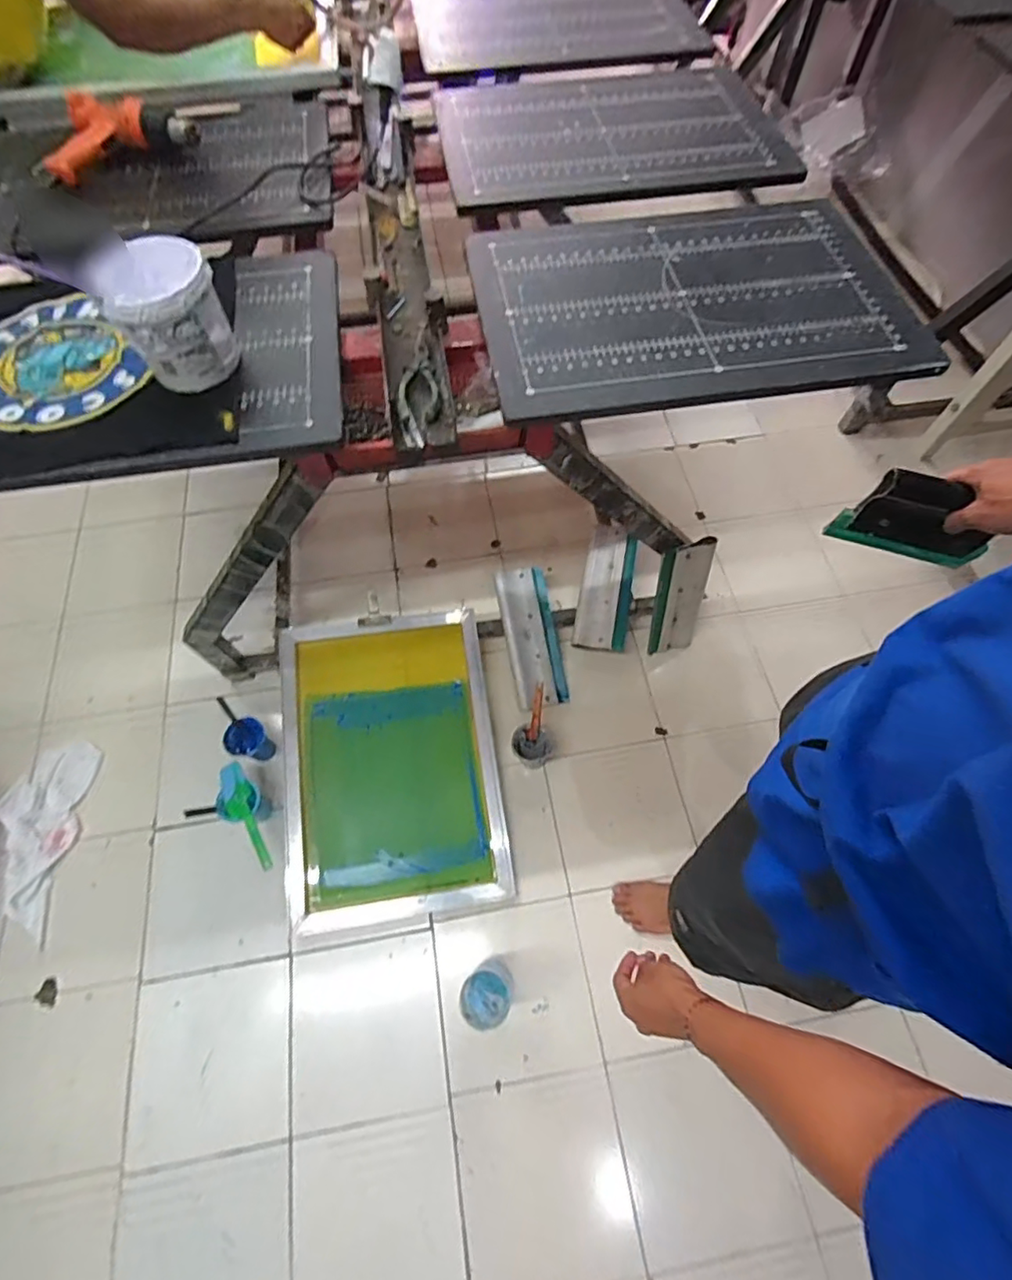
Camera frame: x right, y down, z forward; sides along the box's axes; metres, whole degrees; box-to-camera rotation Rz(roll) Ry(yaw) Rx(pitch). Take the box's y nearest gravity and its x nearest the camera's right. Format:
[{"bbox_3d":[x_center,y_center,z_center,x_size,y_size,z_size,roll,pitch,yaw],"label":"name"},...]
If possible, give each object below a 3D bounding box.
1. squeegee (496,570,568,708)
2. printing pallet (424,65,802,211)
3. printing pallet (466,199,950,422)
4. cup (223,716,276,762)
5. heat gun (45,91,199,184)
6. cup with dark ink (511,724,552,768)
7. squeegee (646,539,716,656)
[{"bbox_3d":[0.066,-0.004,1.437,0.134,0.052,0.341,-10,87,-7],"label":"squeegee"},{"bbox_3d":[0.174,-0.931,1.022,0.575,0.023,0.445,-9,63,-5],"label":"printing pallet"},{"bbox_3d":[0.268,-0.504,0.828,0.606,0.015,0.422,-8,62,-4],"label":"printing pallet"},{"bbox_3d":[-0.596,0.230,1.313,0.074,0.115,0.075,1,65,-2],"label":"cup"},{"bbox_3d":[-0.659,-0.863,0.967,0.253,0.075,0.151,-24,66,-11],"label":"heat gun"},{"bbox_3d":[0.061,0.252,1.322,0.098,0.117,0.079,2,65,-1],"label":"cup with dark ink"},{"bbox_3d":[0.418,-0.099,1.365,0.128,0.363,0.054,-8,55,1],"label":"squeegee"}]

